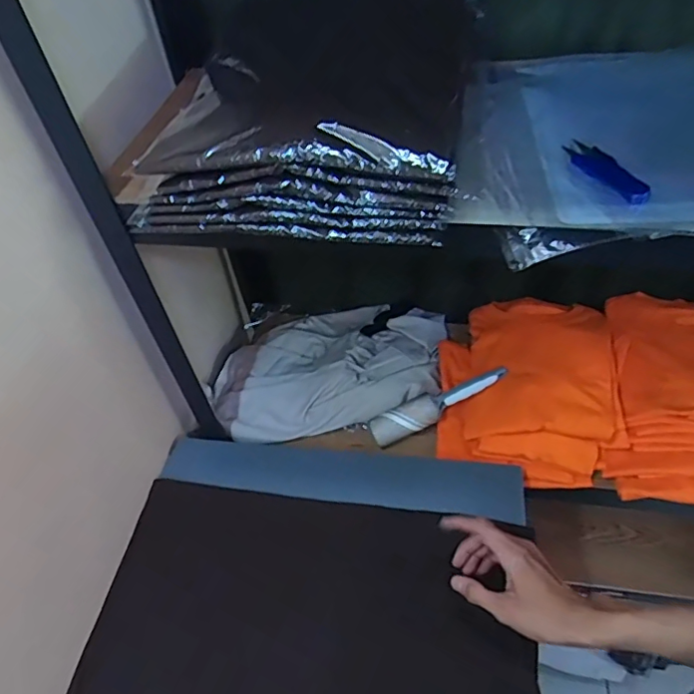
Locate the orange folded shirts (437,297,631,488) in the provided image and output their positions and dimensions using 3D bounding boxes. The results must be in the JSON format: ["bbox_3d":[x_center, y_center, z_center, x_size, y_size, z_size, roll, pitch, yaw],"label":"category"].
[{"bbox_3d":[0.267,0.053,0.842,0.257,0.100,0.275,7,50,13],"label":"orange folded shirts"}]

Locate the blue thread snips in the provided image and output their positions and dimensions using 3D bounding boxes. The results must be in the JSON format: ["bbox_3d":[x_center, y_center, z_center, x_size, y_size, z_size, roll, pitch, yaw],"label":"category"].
[{"bbox_3d":[0.221,-0.151,0.481,0.024,0.010,0.105,-13,48,-5],"label":"blue thread snips"}]

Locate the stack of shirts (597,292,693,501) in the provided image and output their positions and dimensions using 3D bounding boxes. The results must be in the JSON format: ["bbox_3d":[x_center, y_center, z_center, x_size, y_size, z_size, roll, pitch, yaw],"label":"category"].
[{"bbox_3d":[0.477,0.065,0.795,0.205,0.095,0.302,7,50,13],"label":"stack of shirts"}]

